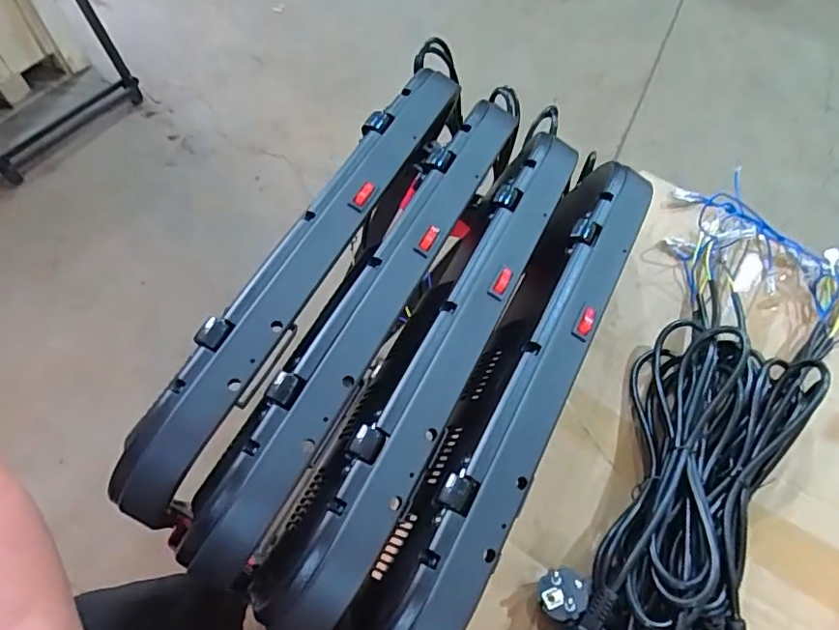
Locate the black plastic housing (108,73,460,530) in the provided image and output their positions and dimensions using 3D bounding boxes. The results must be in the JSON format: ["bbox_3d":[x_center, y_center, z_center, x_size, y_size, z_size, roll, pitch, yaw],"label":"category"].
[{"bbox_3d":[-0.089,-0.041,0.448,0.059,0.066,0.447,29,65,10],"label":"black plastic housing"}]

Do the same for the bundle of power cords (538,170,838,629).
[{"bbox_3d":[0.251,0.098,0.471,0.193,0.052,0.506,30,65,11],"label":"bundle of power cords"}]

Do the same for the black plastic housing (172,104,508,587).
[{"bbox_3d":[-0.034,-0.009,0.436,0.066,0.061,0.440,27,65,9],"label":"black plastic housing"}]

